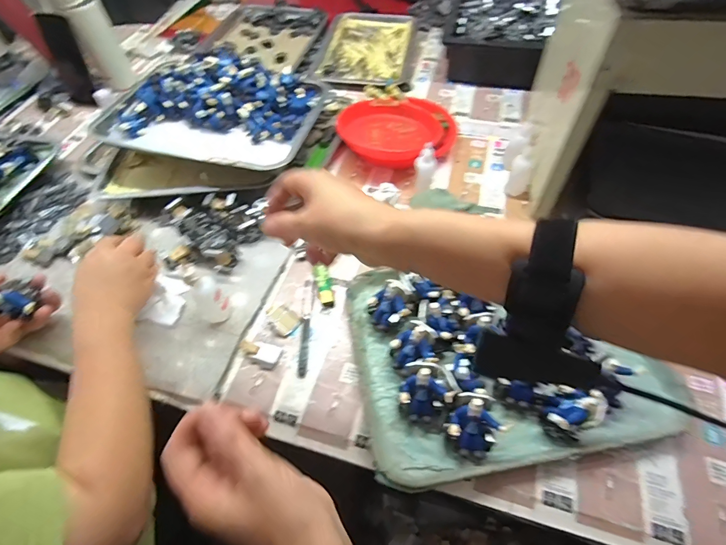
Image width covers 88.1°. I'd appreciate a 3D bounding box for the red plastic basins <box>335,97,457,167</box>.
[{"bbox_3d":[0.059,-0.261,0.675,0.212,0.057,0.171,-35,62,-19],"label":"red plastic basins"}]

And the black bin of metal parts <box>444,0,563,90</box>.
[{"bbox_3d":[0.309,-0.585,0.845,0.213,0.124,0.420,13,58,11],"label":"black bin of metal parts"}]

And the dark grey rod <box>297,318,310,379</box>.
[{"bbox_3d":[-0.074,0.091,0.471,0.010,0.005,0.080,-2,56,1],"label":"dark grey rod"}]

